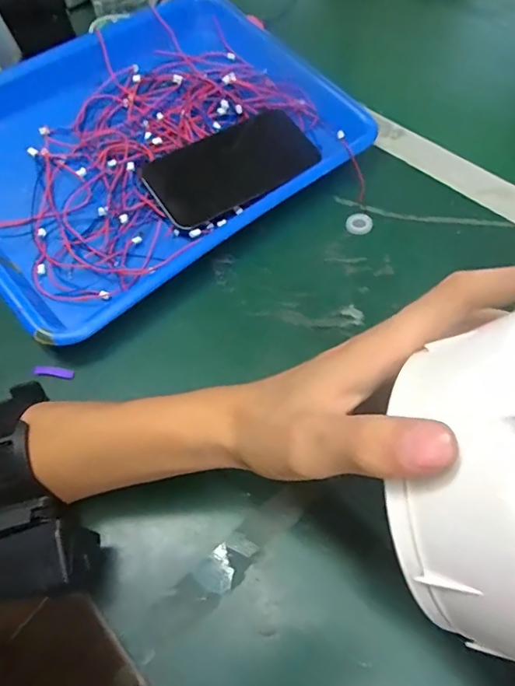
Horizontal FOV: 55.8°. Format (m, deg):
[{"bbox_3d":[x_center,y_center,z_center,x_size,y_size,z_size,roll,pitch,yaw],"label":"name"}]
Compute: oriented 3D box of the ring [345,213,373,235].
[{"bbox_3d":[0.082,-0.096,0.394,0.020,0.005,0.022,-1,57,2],"label":"ring"}]

